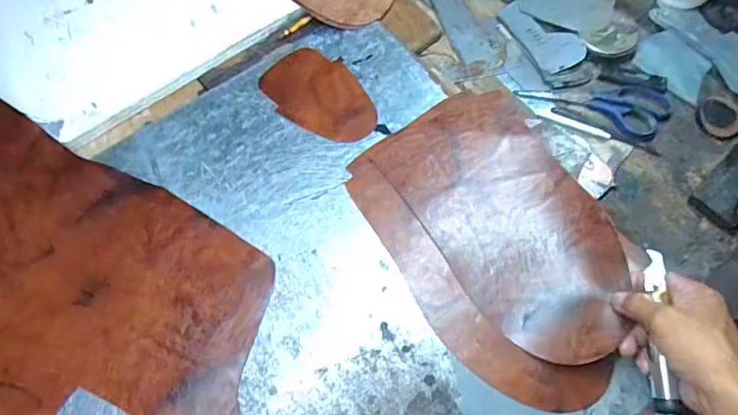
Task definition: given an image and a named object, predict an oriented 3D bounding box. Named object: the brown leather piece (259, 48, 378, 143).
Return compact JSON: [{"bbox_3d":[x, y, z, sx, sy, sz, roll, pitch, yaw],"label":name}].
[{"bbox_3d":[-0.062,-0.140,0.628,0.103,0.004,0.165,-34,66,-12],"label":"brown leather piece"}]

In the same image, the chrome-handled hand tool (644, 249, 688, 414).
[{"bbox_3d":[0.250,0.107,0.425,0.019,0.018,0.143,3,71,4],"label":"chrome-handled hand tool"}]

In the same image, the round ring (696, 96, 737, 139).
[{"bbox_3d":[0.421,-0.110,0.594,0.050,0.007,0.059,1,68,2],"label":"round ring"}]

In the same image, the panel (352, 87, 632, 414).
[{"bbox_3d":[0.134,0.024,0.516,0.212,0.043,0.333,-28,66,-11],"label":"panel"}]

